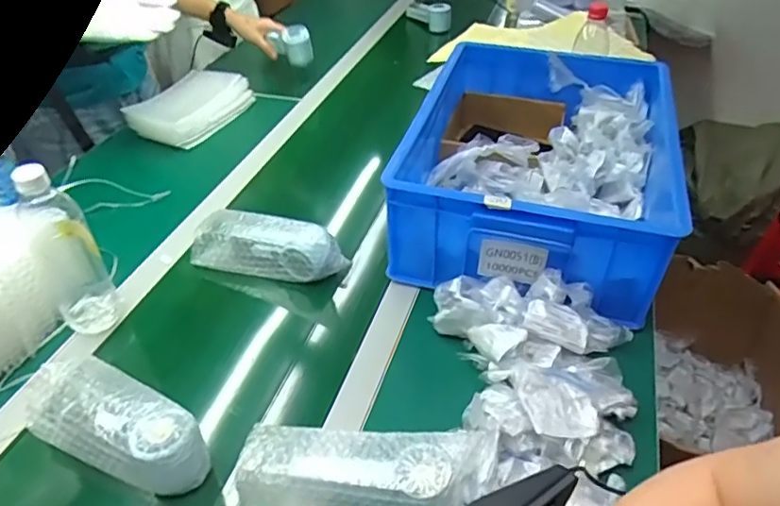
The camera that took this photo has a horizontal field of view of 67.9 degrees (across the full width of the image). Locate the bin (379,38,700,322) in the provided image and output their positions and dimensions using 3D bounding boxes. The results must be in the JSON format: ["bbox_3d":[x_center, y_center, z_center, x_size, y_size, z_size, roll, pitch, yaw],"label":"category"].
[{"bbox_3d":[0.220,-0.126,0.844,0.361,0.154,0.470,11,43,15],"label":"bin"}]

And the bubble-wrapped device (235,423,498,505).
[{"bbox_3d":[-0.019,0.203,0.534,0.228,0.071,0.087,1,41,3],"label":"bubble-wrapped device"}]

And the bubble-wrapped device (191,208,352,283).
[{"bbox_3d":[-0.171,-0.011,0.800,0.206,0.074,0.075,13,43,17],"label":"bubble-wrapped device"}]

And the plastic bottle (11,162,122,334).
[{"bbox_3d":[-0.384,-0.007,0.683,0.070,0.220,0.072,-26,46,-25],"label":"plastic bottle"}]

